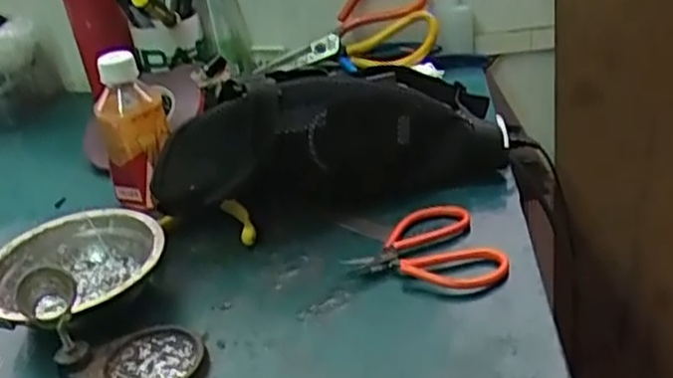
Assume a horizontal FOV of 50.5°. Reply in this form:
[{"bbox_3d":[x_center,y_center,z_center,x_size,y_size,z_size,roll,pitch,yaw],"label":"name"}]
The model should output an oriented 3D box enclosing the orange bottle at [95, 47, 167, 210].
[{"bbox_3d":[-0.176,-0.051,0.616,0.053,0.130,0.046,-17,31,-17],"label":"orange bottle"}]

